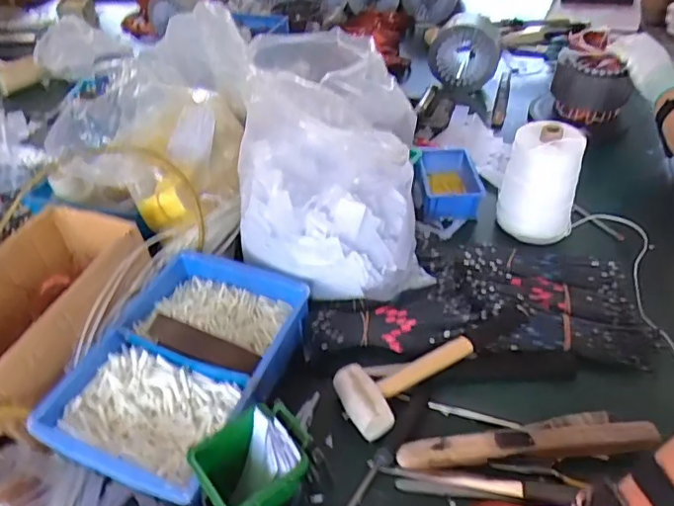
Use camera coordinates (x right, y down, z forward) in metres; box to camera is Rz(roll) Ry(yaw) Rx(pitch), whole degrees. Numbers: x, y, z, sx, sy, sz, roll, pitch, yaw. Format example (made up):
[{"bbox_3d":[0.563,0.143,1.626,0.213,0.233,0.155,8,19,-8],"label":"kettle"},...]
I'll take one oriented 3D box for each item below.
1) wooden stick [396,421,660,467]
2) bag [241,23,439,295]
[{"bbox_3d":[0.209,0.211,0.617,0.277,0.029,0.033,-4,42,0],"label":"wooden stick"},{"bbox_3d":[-0.009,-0.139,0.797,0.240,0.236,0.383,-2,42,0],"label":"bag"}]

